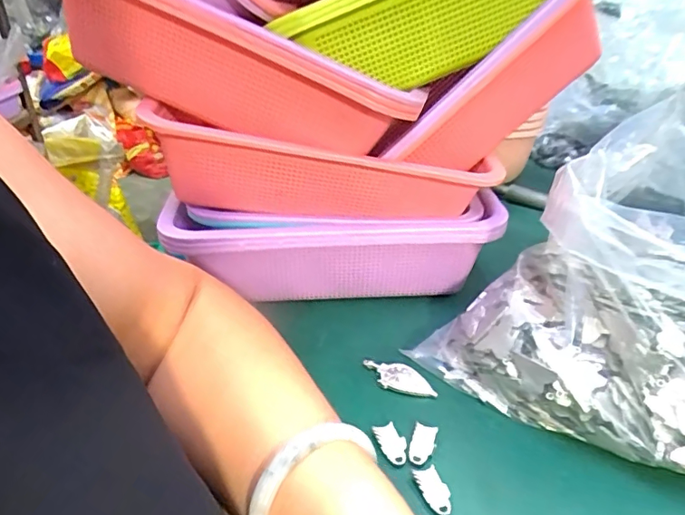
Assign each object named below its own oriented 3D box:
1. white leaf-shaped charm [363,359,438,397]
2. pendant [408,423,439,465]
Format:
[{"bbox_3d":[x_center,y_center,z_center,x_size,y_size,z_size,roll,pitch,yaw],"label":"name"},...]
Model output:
[{"bbox_3d":[0.043,0.092,0.391,0.059,0.004,0.026,17,42,20],"label":"white leaf-shaped charm"},{"bbox_3d":[0.053,0.123,0.336,0.015,0.004,0.030,14,40,15],"label":"pendant"}]

